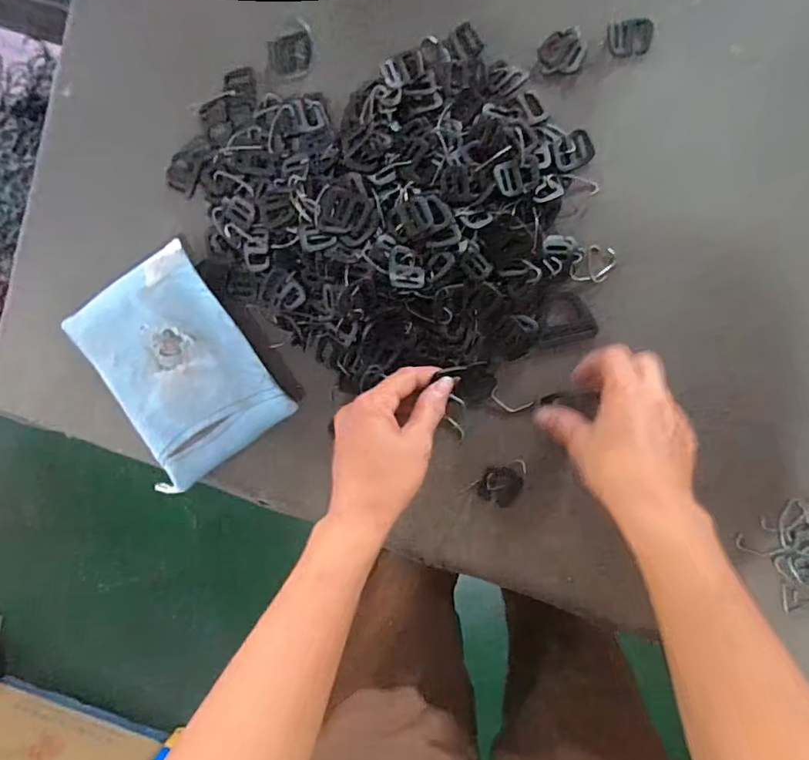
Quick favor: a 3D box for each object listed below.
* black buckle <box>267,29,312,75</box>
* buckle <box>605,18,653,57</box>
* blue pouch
[{"bbox_3d":[-0.087,-0.247,0.412,0.033,0.006,0.030,-10,94,6],"label":"black buckle"},{"bbox_3d":[0.165,-0.250,0.395,0.031,0.006,0.026,-7,94,6],"label":"buckle"},{"bbox_3d":[-0.179,-0.009,0.432,0.114,0.033,0.160,-35,91,7],"label":"blue pouch"}]

